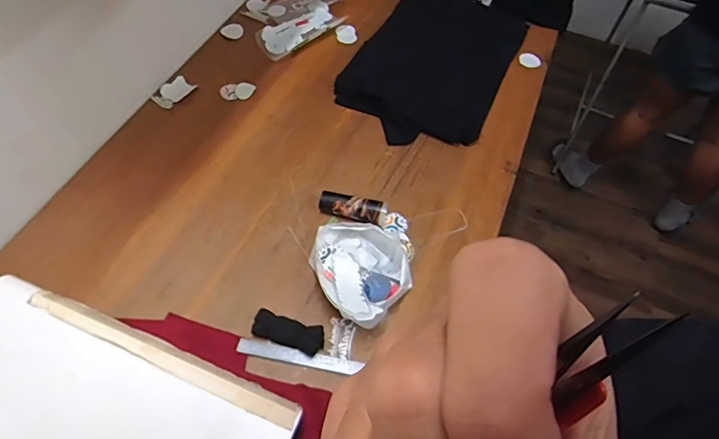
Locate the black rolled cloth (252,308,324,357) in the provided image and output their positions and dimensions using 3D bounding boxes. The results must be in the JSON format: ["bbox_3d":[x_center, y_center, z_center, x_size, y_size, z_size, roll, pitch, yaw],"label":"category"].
[{"bbox_3d":[-0.128,0.204,0.840,0.128,0.026,0.052,18,60,8],"label":"black rolled cloth"}]

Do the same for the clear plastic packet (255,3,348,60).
[{"bbox_3d":[-0.170,-0.542,1.319,0.267,0.016,0.119,-37,67,-21],"label":"clear plastic packet"}]

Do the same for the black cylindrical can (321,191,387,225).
[{"bbox_3d":[-0.015,-0.021,0.976,0.141,0.043,0.058,17,60,7],"label":"black cylindrical can"}]

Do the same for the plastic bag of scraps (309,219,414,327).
[{"bbox_3d":[-0.002,0.090,0.896,0.206,0.065,0.196,37,65,18],"label":"plastic bag of scraps"}]

